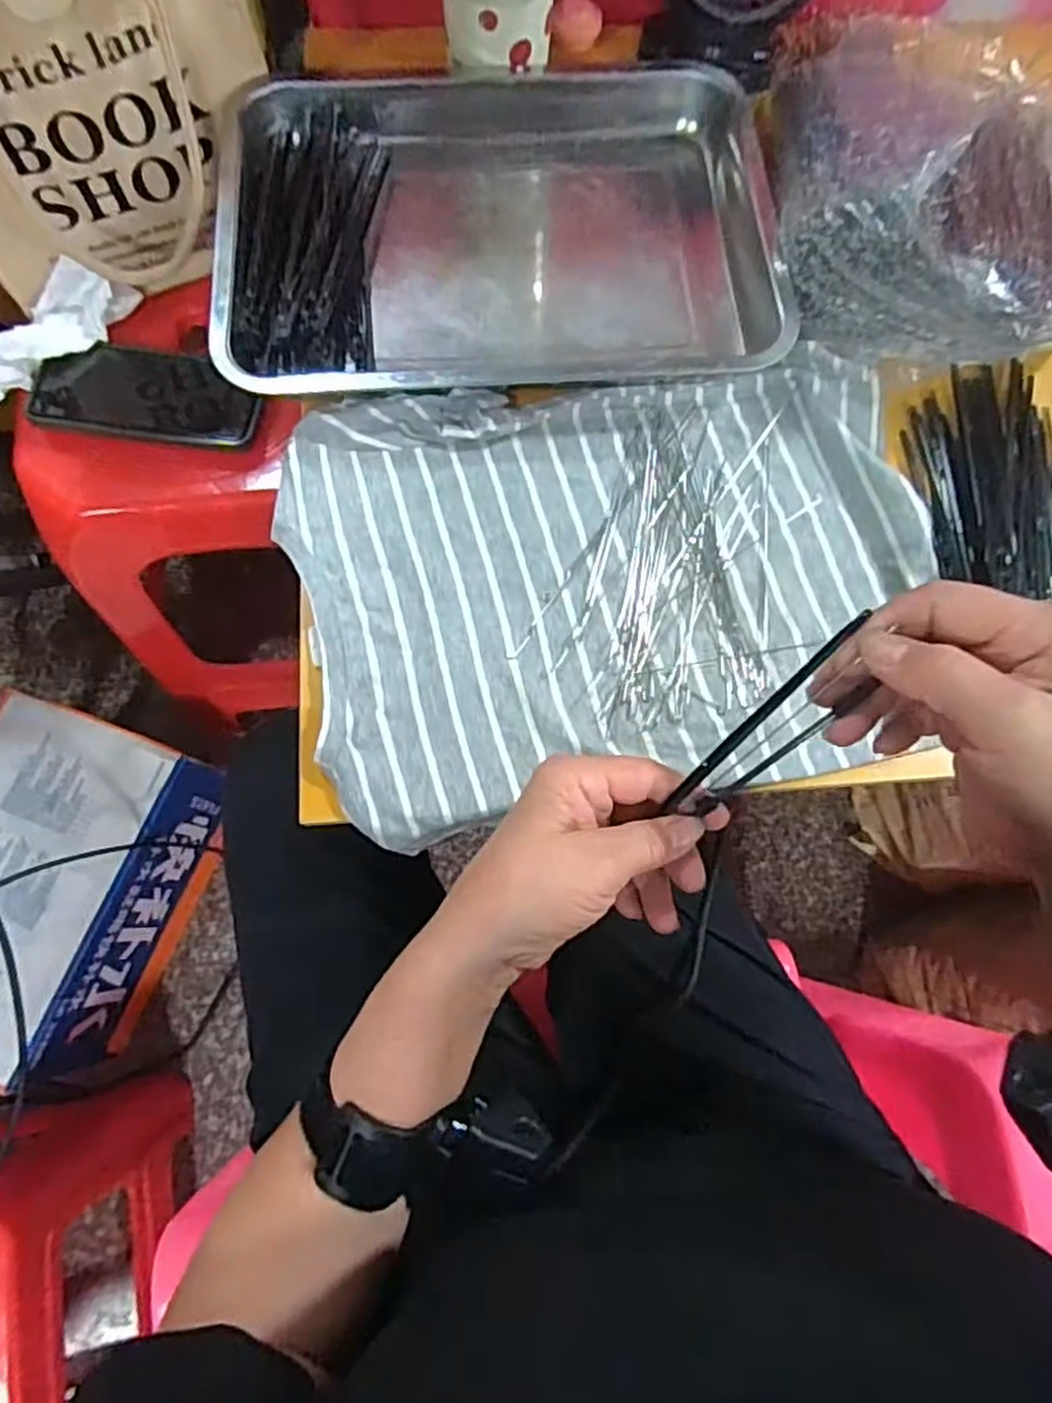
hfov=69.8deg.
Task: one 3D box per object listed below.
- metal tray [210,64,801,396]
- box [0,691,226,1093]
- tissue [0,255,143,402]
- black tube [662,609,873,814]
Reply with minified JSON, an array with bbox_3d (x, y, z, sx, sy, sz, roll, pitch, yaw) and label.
[{"bbox_3d":[-0.016,-0.316,0.490,0.342,0.040,0.265,0,74,-2],"label":"metal tray"},{"bbox_3d":[-0.497,0.198,0.810,0.208,0.201,0.331,21,75,4],"label":"box"},{"bbox_3d":[-0.351,-0.271,0.549,0.140,0.039,0.055,-40,79,-12],"label":"tissue"},{"bbox_3d":[0.097,0.006,0.314,0.007,0.006,0.117,44,117,9],"label":"black tube"}]

